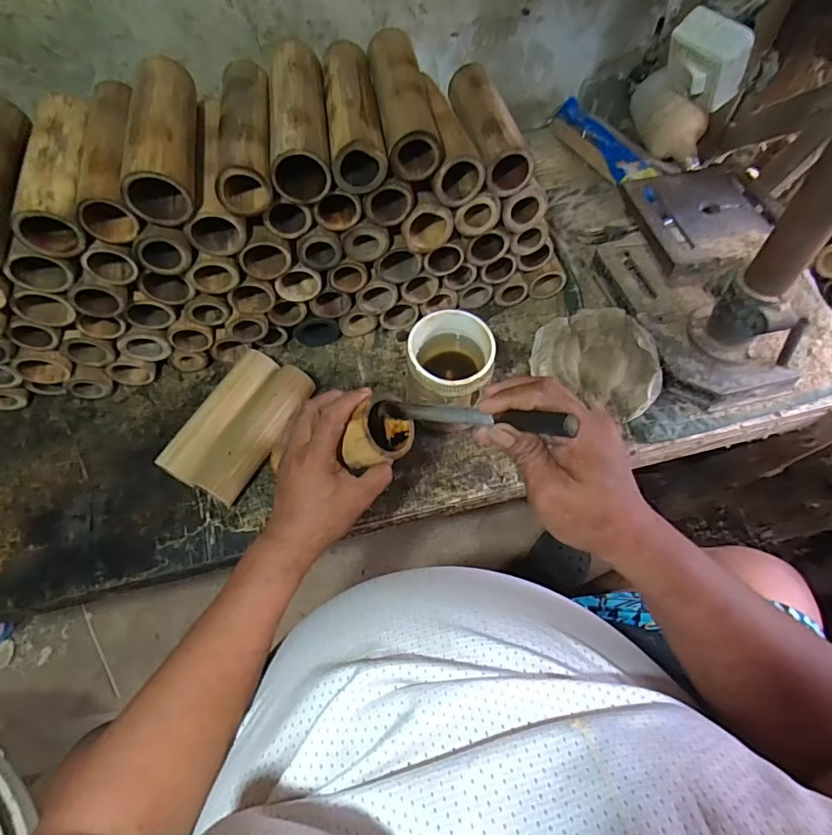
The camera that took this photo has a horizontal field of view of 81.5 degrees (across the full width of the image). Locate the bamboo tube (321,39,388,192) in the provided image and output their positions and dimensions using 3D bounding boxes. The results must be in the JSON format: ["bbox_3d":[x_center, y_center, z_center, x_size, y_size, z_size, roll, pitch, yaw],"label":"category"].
[{"bbox_3d":[-0.061,-0.296,0.479,0.053,0.055,0.152,-8,63,-1],"label":"bamboo tube"}]

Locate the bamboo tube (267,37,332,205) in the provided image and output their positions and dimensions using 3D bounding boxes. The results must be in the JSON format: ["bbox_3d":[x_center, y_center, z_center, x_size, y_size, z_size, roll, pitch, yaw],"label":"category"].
[{"bbox_3d":[-0.115,-0.290,0.476,0.057,0.061,0.162,-8,63,-1],"label":"bamboo tube"}]

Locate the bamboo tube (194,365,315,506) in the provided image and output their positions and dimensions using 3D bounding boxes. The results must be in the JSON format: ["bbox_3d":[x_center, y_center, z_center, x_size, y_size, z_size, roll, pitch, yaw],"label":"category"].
[{"bbox_3d":[-0.187,0.021,0.581,0.056,0.052,0.180,25,67,15],"label":"bamboo tube"}]

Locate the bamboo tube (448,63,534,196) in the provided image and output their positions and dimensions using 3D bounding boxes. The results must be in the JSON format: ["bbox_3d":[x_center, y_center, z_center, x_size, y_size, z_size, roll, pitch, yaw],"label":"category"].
[{"bbox_3d":[0.077,-0.327,0.540,0.053,0.051,0.175,-15,63,-4],"label":"bamboo tube"}]

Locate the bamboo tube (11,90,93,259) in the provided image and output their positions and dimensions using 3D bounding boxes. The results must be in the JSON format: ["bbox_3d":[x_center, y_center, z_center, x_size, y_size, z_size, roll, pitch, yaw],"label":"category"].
[{"bbox_3d":[-0.340,-0.242,0.469,0.053,0.055,0.172,-9,63,-1],"label":"bamboo tube"}]

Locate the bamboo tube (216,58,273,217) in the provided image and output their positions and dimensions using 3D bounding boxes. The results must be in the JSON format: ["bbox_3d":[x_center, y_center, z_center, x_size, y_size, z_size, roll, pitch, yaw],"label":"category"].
[{"bbox_3d":[-0.169,-0.284,0.478,0.056,0.055,0.174,-7,63,0],"label":"bamboo tube"}]

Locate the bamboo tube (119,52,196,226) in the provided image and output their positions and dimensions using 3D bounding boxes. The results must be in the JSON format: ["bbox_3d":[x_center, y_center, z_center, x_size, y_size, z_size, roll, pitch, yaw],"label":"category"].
[{"bbox_3d":[-0.240,-0.267,0.460,0.053,0.061,0.168,-9,63,-1],"label":"bamboo tube"}]

